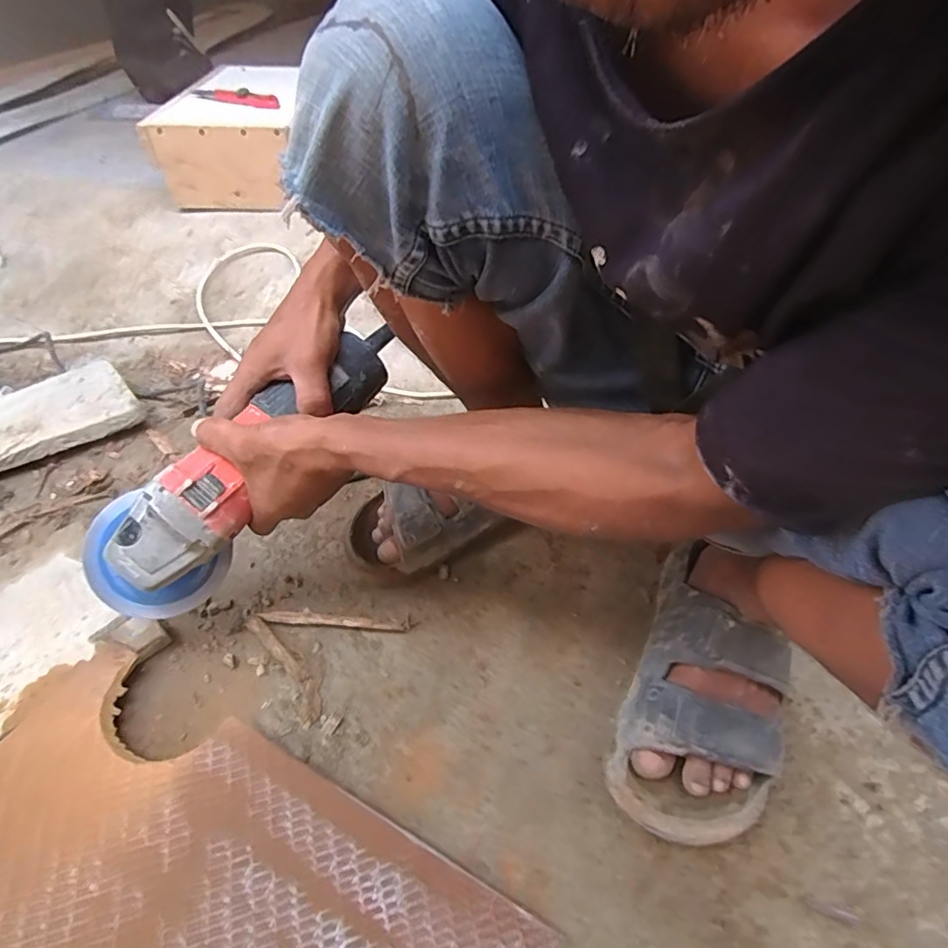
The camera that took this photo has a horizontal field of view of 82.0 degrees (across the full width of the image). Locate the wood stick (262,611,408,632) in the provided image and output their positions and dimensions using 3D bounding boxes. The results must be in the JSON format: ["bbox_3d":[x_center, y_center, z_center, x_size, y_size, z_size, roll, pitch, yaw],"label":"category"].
[{"bbox_3d":[-0.128,0.135,0.499,0.132,0.009,0.010,5,44,0],"label":"wood stick"}]

